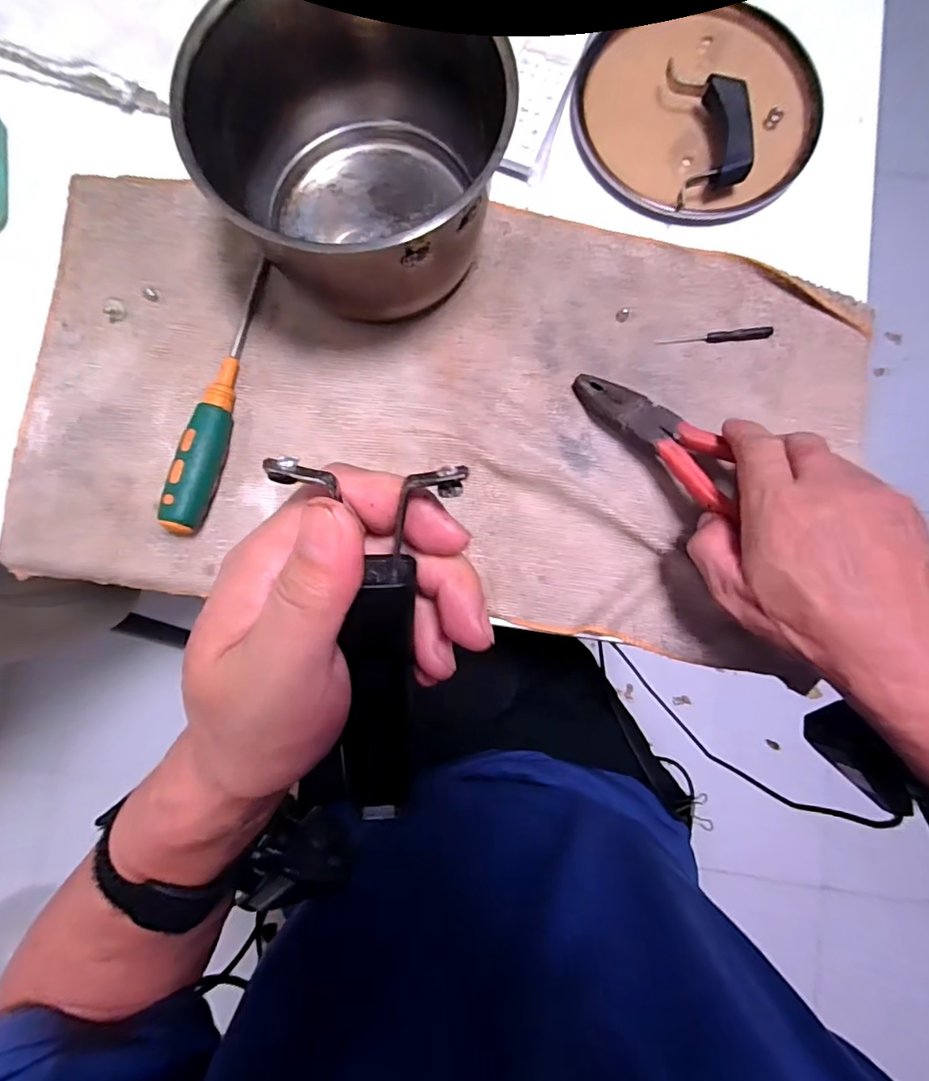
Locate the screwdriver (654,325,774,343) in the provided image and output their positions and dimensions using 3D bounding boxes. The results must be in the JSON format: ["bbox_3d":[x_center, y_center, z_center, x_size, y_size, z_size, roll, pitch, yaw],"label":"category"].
[{"bbox_3d":[0.178,-0.145,0.369,0.082,0.005,0.007,-6,84,-1],"label":"screwdriver"}]

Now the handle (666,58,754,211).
[{"bbox_3d":[0.176,-0.291,0.372,0.051,0.023,0.103,-2,84,-1],"label":"handle"}]

